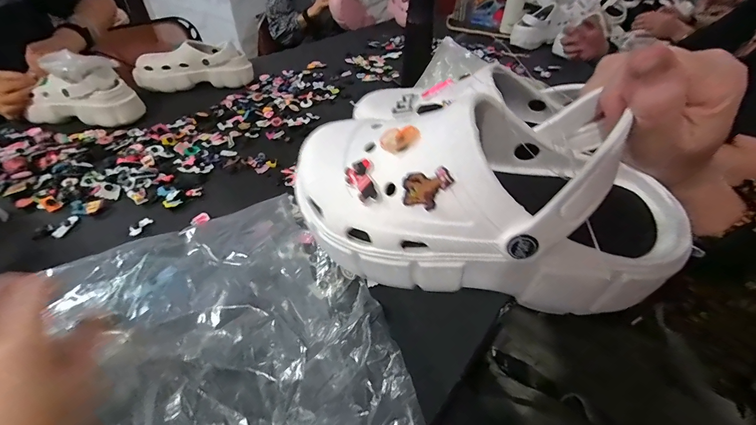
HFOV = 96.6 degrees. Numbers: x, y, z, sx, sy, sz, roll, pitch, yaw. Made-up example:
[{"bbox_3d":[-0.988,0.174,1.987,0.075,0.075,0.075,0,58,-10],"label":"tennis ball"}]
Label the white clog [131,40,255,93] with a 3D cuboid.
[{"bbox_3d":[-0.466,-0.373,0.853,0.273,0.086,0.097,-11,45,-14],"label":"white clog"}]

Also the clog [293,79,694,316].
[{"bbox_3d":[0.060,-0.013,0.208,0.229,0.095,0.107,6,44,4],"label":"clog"}]

